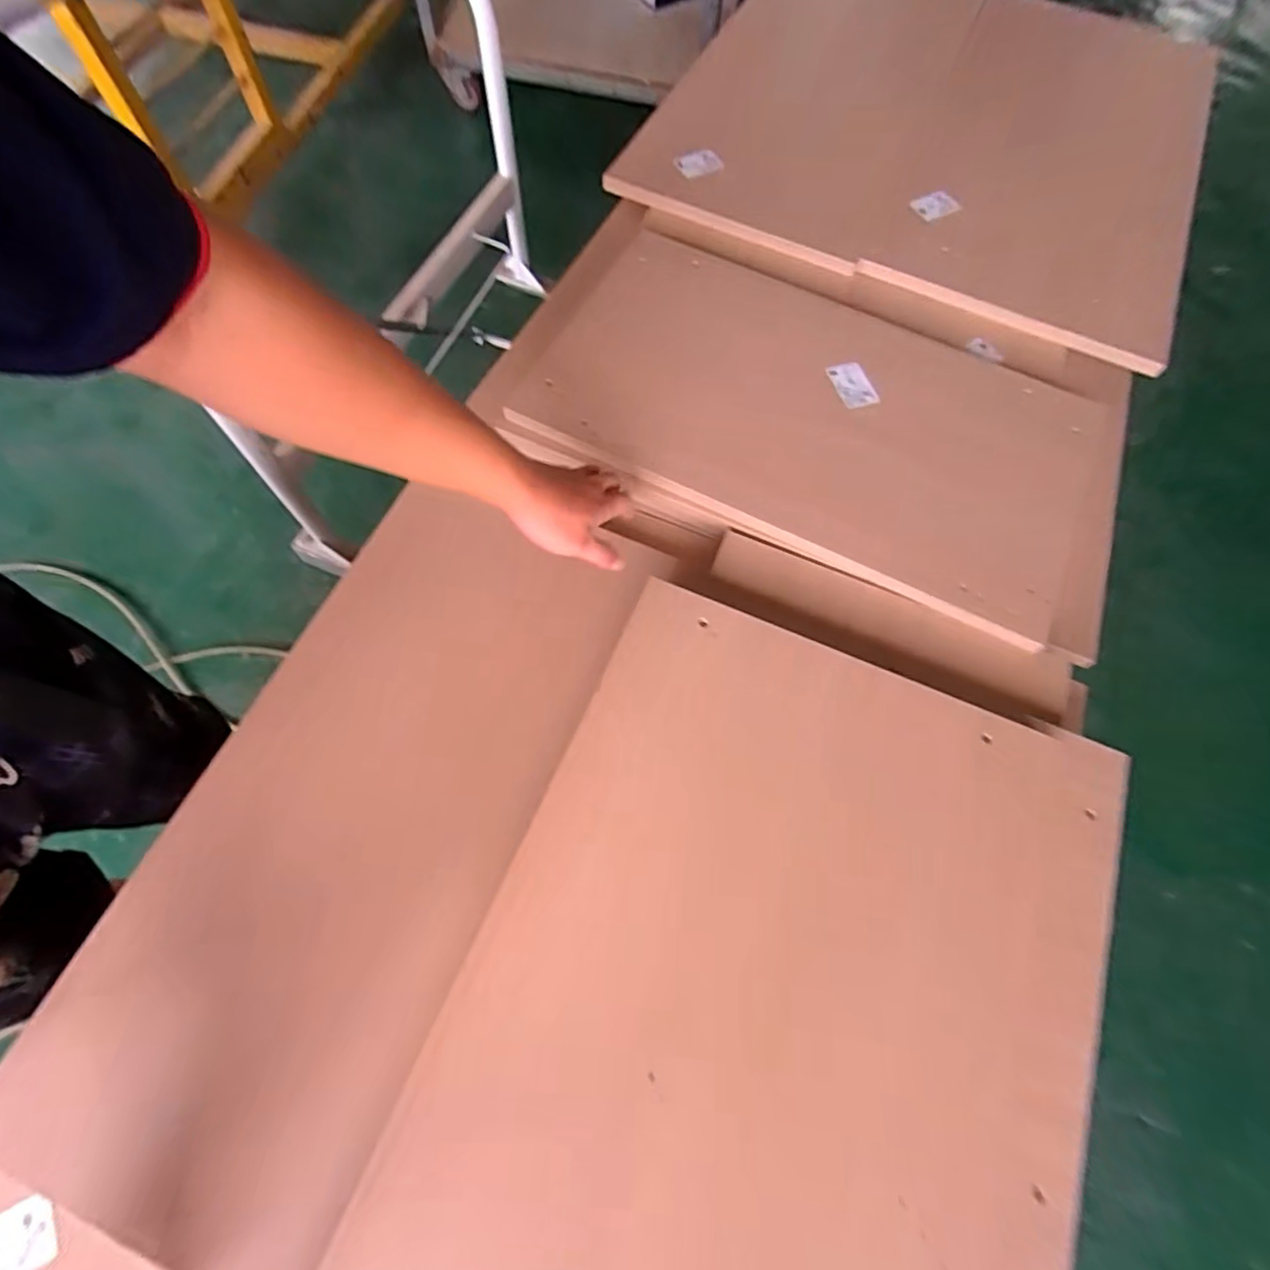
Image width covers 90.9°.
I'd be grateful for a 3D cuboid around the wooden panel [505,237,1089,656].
[{"bbox_3d":[0.194,-0.250,0.700,0.592,0.030,0.341,25,69,11],"label":"wooden panel"}]

